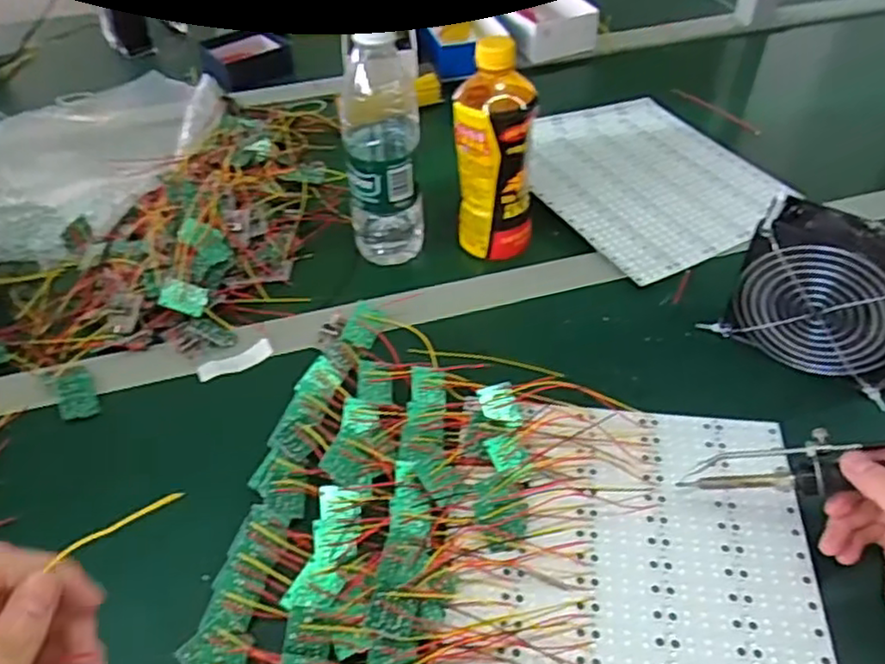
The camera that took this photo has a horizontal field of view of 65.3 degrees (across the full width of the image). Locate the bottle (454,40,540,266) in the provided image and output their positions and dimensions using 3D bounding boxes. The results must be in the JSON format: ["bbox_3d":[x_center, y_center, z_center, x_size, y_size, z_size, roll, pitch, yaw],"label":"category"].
[{"bbox_3d":[0.046,-0.154,0.597,0.067,0.176,0.054,1,45,4],"label":"bottle"}]

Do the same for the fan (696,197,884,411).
[{"bbox_3d":[0.276,-0.025,0.501,0.124,0.119,0.044,29,53,28],"label":"fan"}]

